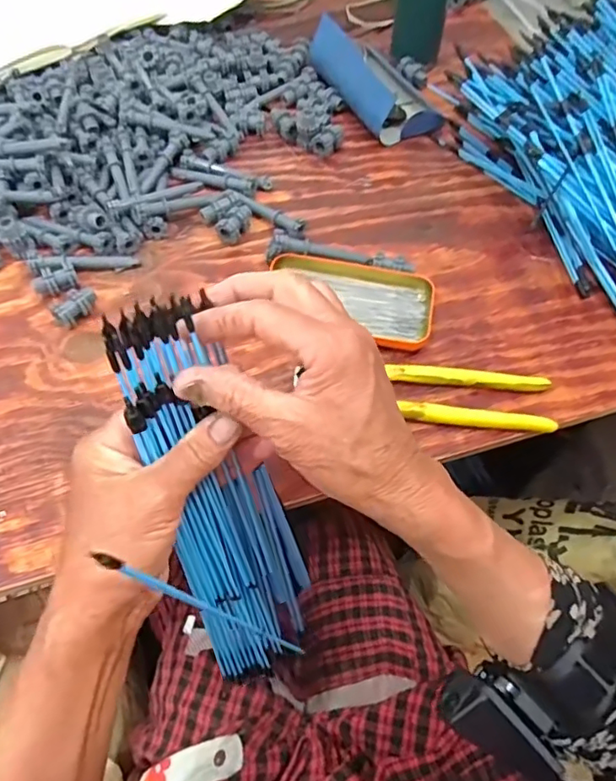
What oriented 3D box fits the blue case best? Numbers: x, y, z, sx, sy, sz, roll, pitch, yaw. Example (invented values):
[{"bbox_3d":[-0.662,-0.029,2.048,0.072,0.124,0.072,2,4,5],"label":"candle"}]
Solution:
[{"bbox_3d":[0.079,-0.355,0.632,0.094,0.053,0.164,-24,62,-15],"label":"blue case"}]

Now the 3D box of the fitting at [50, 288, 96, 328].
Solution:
[{"bbox_3d":[-0.194,-0.070,0.474,0.036,0.017,0.020,-34,65,-20],"label":"fitting"}]

